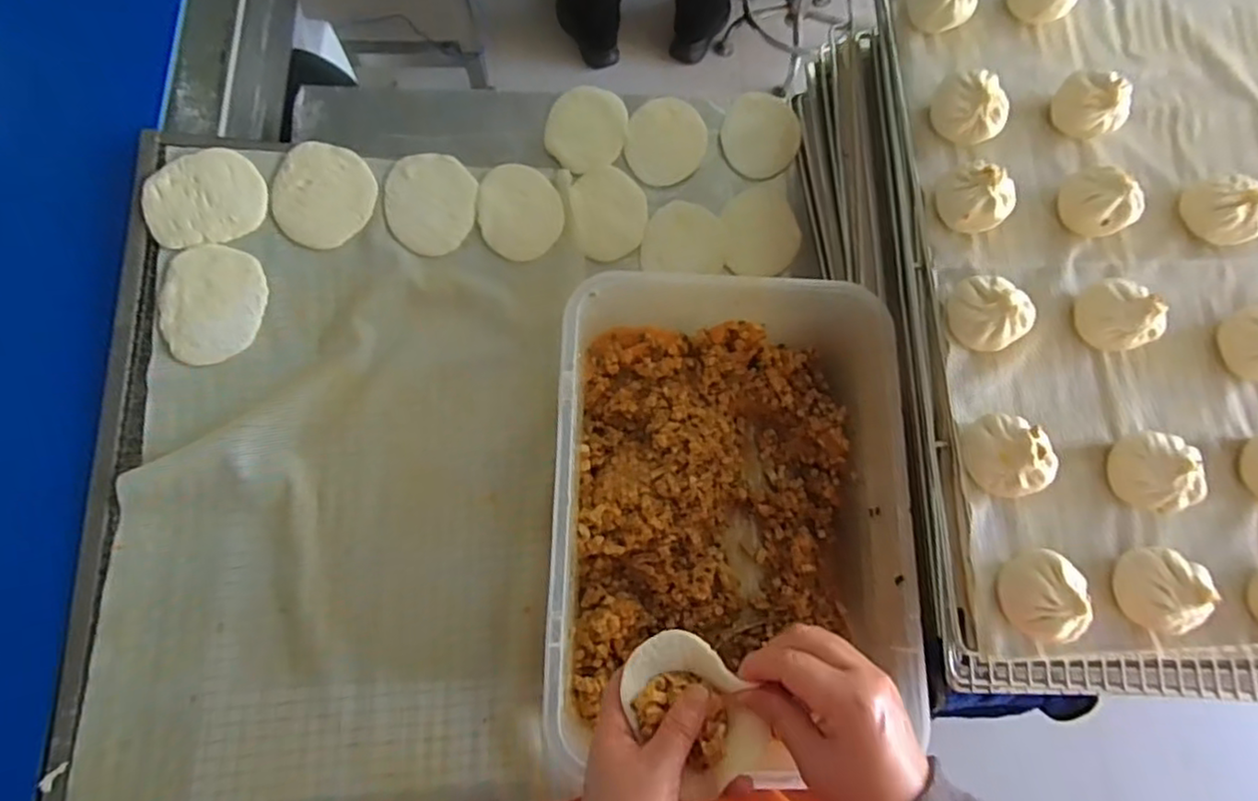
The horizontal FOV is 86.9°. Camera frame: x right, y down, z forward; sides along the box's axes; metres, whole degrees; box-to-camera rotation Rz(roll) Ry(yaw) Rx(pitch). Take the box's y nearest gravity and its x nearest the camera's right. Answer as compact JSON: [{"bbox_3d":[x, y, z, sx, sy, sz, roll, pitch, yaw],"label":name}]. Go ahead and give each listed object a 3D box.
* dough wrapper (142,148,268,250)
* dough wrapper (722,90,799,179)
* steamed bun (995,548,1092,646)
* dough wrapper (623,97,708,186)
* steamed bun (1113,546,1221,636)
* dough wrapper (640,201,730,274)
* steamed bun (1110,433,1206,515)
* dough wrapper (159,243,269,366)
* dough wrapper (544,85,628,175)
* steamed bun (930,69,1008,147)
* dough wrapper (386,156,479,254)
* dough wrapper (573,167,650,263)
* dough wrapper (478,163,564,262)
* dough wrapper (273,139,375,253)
[{"bbox_3d":[-0.388,-0.187,0.610,0.098,0.005,0.087,-20,87,-19],"label":"dough wrapper"},{"bbox_3d":[0.143,-0.291,0.729,0.085,0.007,0.091,-22,88,0],"label":"dough wrapper"},{"bbox_3d":[0.286,0.134,0.455,0.051,0.035,0.049,1,76,-3],"label":"steamed bun"},{"bbox_3d":[0.040,-0.281,0.720,0.085,0.004,0.098,15,80,-3],"label":"dough wrapper"},{"bbox_3d":[0.368,0.129,0.455,0.048,0.034,0.054,-9,77,-6],"label":"steamed bun"},{"bbox_3d":[0.059,-0.172,0.699,0.087,0.004,0.085,5,82,-3],"label":"dough wrapper"},{"bbox_3d":[0.378,0.050,0.476,0.047,0.034,0.054,4,76,-3],"label":"steamed bun"},{"bbox_3d":[-0.370,-0.086,0.592,0.080,0.006,0.107,7,76,-16],"label":"dough wrapper"},{"bbox_3d":[-0.046,-0.292,0.716,0.084,0.008,0.098,10,76,-1],"label":"dough wrapper"},{"bbox_3d":[0.280,-0.238,0.545,0.050,0.035,0.051,-14,78,-7],"label":"steamed bun"},{"bbox_3d":[-0.197,-0.196,0.662,0.085,0.006,0.102,7,81,-8],"label":"dough wrapper"},{"bbox_3d":[-0.020,-0.199,0.700,0.077,0.004,0.102,-10,80,-10],"label":"dough wrapper"},{"bbox_3d":[-0.111,-0.195,0.680,0.083,0.005,0.104,-14,80,-16],"label":"dough wrapper"},{"bbox_3d":[-0.295,-0.197,0.638,0.088,0.006,0.100,25,75,-14],"label":"dough wrapper"}]

